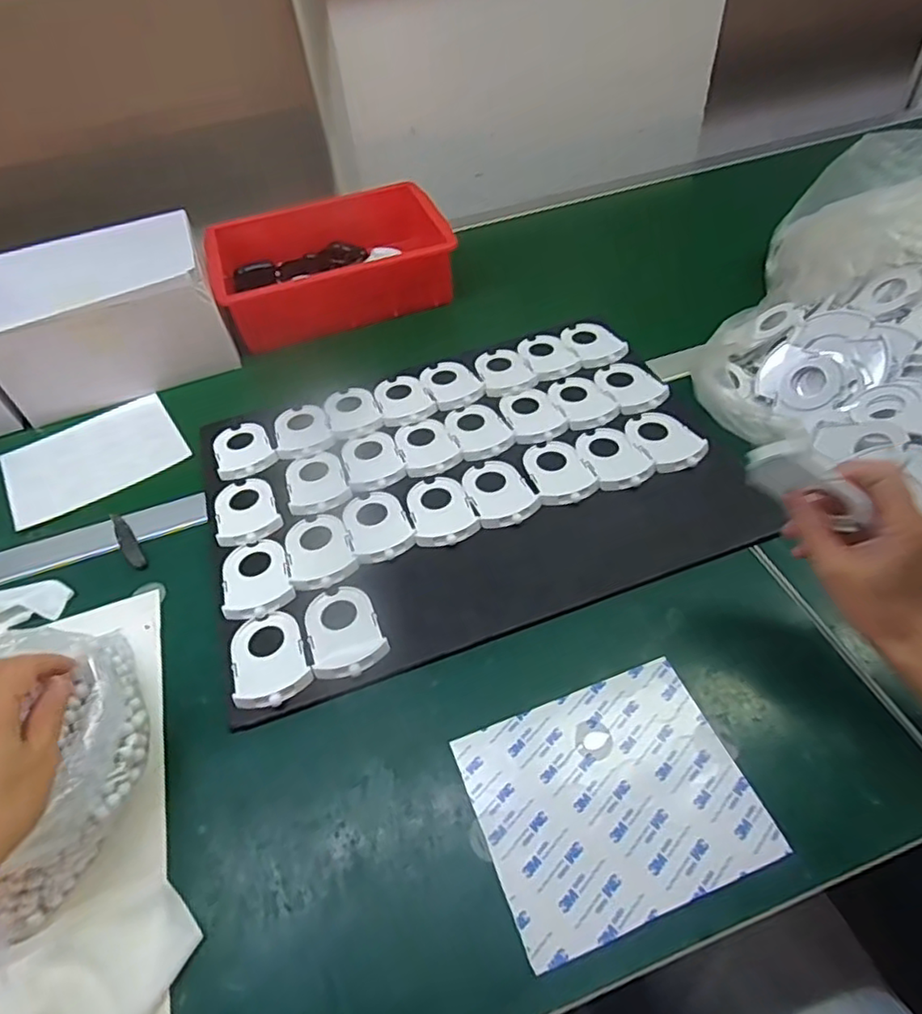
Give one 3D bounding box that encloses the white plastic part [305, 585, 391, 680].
[{"bbox_3d":[-0.096,0.101,0.500,0.058,0.009,0.081,-22,51,-13],"label":"white plastic part"}]

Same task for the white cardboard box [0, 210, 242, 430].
[{"bbox_3d":[-0.422,-0.233,0.744,0.244,0.135,0.168,-19,50,-11],"label":"white cardboard box"}]

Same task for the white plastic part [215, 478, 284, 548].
[{"bbox_3d":[-0.208,0.003,0.595,0.058,0.005,0.082,-22,51,-13],"label":"white plastic part"}]

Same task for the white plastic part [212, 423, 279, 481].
[{"bbox_3d":[-0.229,-0.062,0.651,0.059,0.006,0.084,-20,51,-12],"label":"white plastic part"}]

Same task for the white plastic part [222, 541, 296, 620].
[{"bbox_3d":[-0.180,0.061,0.542,0.057,0.005,0.082,-19,50,-11],"label":"white plastic part"}]

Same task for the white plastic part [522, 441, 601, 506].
[{"bbox_3d":[0.095,-0.036,0.595,0.058,0.006,0.082,-12,49,-5],"label":"white plastic part"}]

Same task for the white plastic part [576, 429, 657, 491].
[{"bbox_3d":[0.147,-0.050,0.603,0.056,0.007,0.083,-19,51,-11],"label":"white plastic part"}]

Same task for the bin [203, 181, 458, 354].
[{"bbox_3d":[-0.172,-0.325,0.825,0.289,0.089,0.191,-14,50,-7],"label":"bin"}]

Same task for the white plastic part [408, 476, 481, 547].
[{"bbox_3d":[-0.020,0.002,0.575,0.058,0.007,0.082,-17,50,-9],"label":"white plastic part"}]

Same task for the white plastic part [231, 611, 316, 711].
[{"bbox_3d":[-0.153,0.118,0.488,0.058,0.005,0.082,-21,51,-13],"label":"white plastic part"}]

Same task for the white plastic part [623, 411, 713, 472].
[{"bbox_3d":[0.202,-0.067,0.614,0.056,0.017,0.085,-22,51,-13],"label":"white plastic part"}]

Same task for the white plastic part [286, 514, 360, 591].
[{"bbox_3d":[-0.128,0.039,0.555,0.057,0.004,0.081,-19,51,-11],"label":"white plastic part"}]

